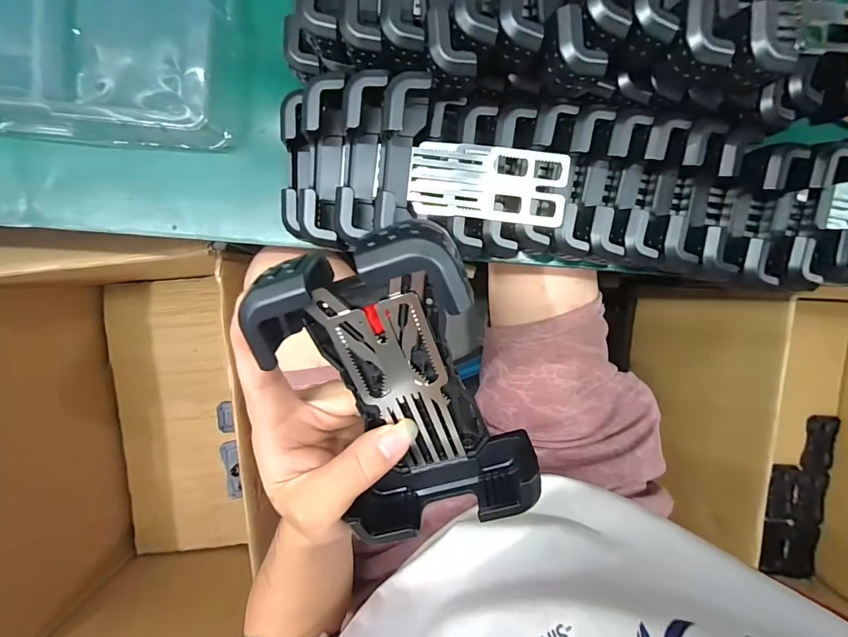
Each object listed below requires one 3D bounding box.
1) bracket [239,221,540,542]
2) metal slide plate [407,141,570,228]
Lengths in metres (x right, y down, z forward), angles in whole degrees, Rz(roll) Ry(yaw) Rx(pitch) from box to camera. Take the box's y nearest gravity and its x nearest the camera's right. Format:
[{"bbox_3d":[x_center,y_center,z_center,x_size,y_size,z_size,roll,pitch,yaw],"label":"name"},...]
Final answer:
[{"bbox_3d":[-0.009,0.037,0.181,0.089,0.041,0.152,-20,118,2],"label":"bracket"},{"bbox_3d":[0.040,-0.084,0.255,0.096,0.004,0.044,5,100,-3],"label":"metal slide plate"}]

